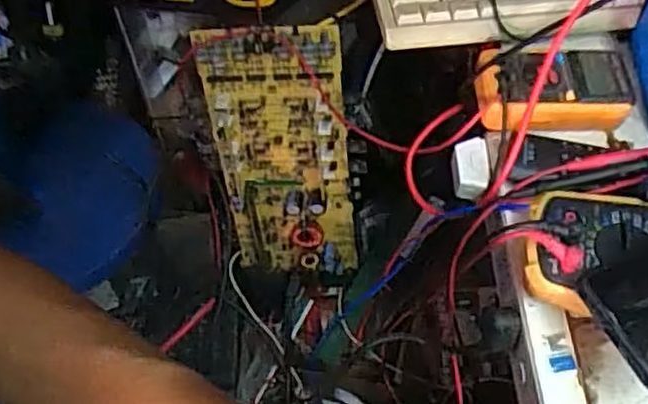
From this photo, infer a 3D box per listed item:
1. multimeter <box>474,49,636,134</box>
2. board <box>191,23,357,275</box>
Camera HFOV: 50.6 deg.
[{"bbox_3d":[0.177,-0.089,0.535,0.114,0.035,0.062,1,57,0],"label":"multimeter"},{"bbox_3d":[-0.048,-0.039,0.793,0.150,0.342,0.026,0,41,7],"label":"board"}]

